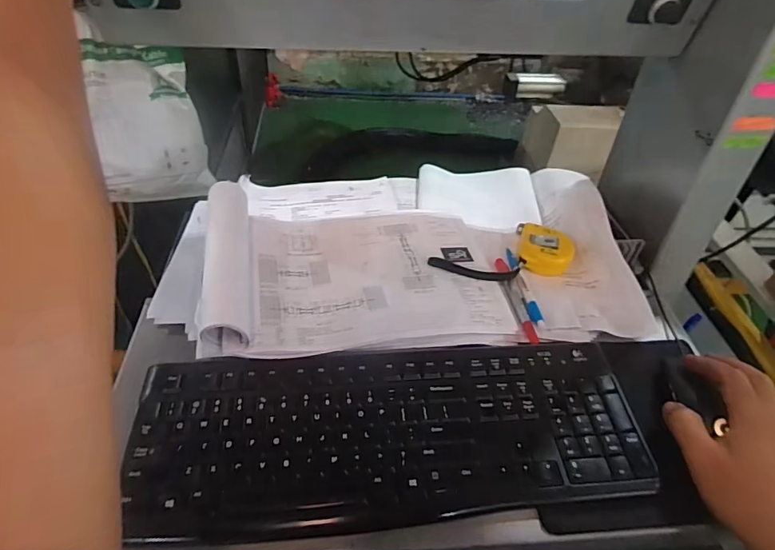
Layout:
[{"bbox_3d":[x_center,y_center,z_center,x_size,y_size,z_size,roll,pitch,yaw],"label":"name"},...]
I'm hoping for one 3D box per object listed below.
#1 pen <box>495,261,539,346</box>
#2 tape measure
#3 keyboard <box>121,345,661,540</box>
[{"bbox_3d":[0.143,0.024,0.518,0.018,0.008,0.129,0,44,-5],"label":"pen"},{"bbox_3d":[0.144,-0.018,0.547,0.174,0.029,0.086,-25,52,-28],"label":"tape measure"},{"bbox_3d":[0.003,0.134,0.398,0.424,0.024,0.146,0,44,-6],"label":"keyboard"}]

